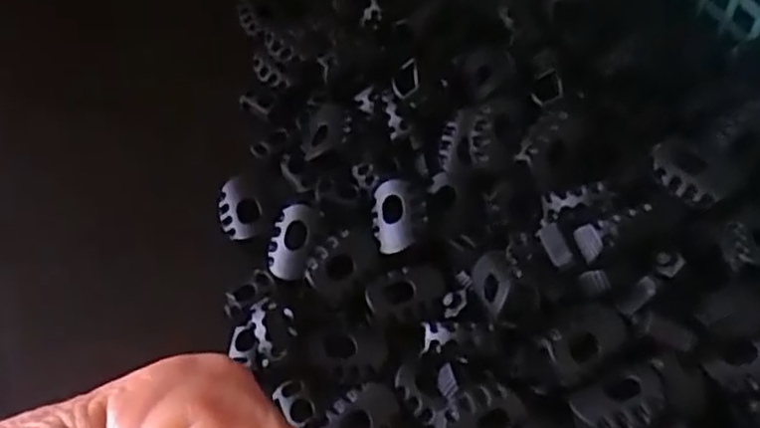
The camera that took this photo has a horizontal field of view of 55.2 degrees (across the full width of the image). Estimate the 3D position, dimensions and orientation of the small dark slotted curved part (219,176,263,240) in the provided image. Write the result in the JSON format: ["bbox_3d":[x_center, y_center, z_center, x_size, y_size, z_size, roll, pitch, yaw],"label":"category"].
[{"bbox_3d":[-0.041,-0.002,0.211,0.012,0.004,0.019,-14,60,-11],"label":"small dark slotted curved part"}]

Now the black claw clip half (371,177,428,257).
[{"bbox_3d":[0.005,0.001,0.199,0.013,0.006,0.020,-1,59,-3],"label":"black claw clip half"}]

